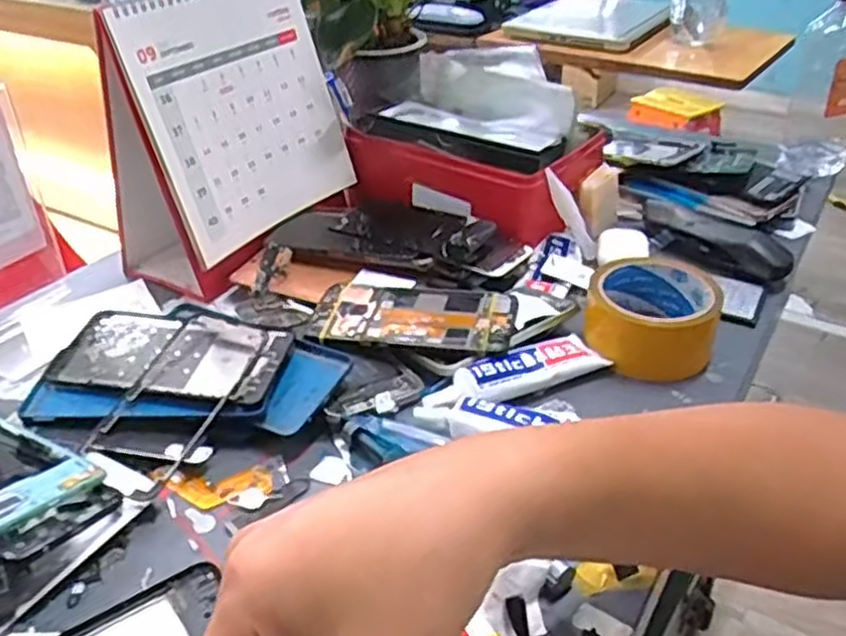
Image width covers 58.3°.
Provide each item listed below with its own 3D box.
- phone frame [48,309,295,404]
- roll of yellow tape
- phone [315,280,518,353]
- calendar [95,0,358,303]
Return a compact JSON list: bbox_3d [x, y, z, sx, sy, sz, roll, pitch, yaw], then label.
[{"bbox_3d":[-0.174,0.025,0.524,0.157,0.006,0.073,6,44,14],"label":"phone frame"},{"bbox_3d":[0.169,-0.002,0.564,0.091,0.049,0.093,-1,34,1],"label":"roll of yellow tape"},{"bbox_3d":[-0.001,-0.002,0.564,0.136,0.013,0.070,8,35,14],"label":"phone"},{"bbox_3d":[-0.166,-0.165,0.654,0.106,0.217,0.209,19,39,28],"label":"calendar"}]

